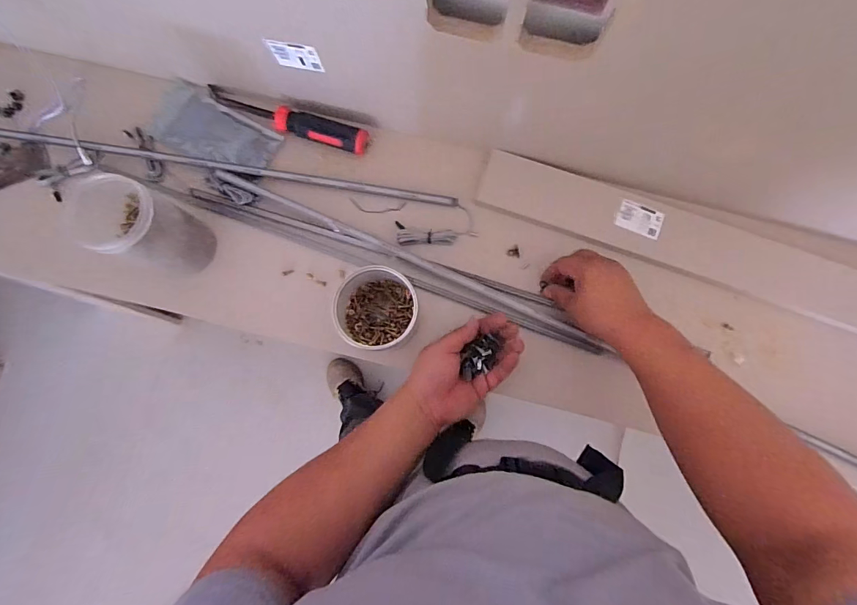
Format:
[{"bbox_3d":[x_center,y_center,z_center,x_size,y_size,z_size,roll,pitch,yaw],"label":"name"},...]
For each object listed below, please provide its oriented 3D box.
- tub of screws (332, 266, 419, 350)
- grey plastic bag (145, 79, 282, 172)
[{"bbox_3d":[-0.062,0.009,0.512,0.096,0.087,0.099,-1,82,0],"label":"tub of screws"},{"bbox_3d":[-0.311,-0.254,0.596,0.199,0.014,0.093,25,83,3],"label":"grey plastic bag"}]

